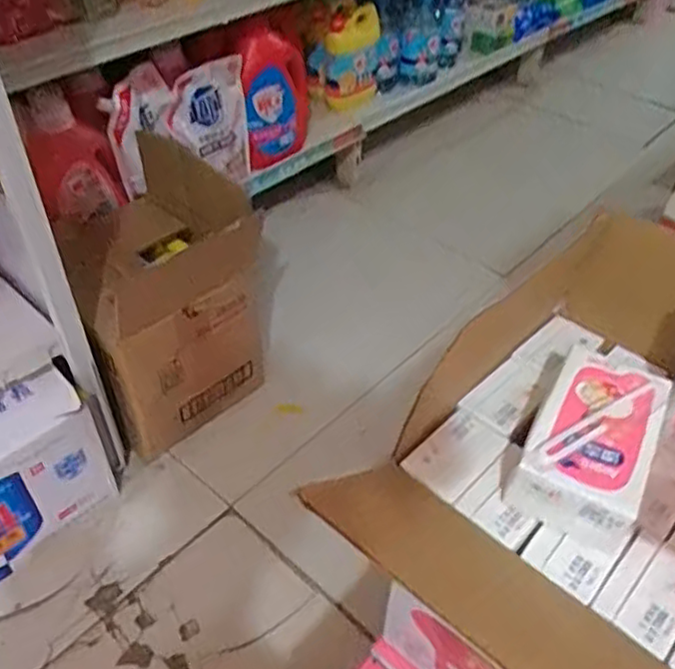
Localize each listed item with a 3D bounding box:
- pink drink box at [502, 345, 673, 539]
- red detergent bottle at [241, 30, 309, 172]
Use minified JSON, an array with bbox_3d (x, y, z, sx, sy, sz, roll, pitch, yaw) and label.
[{"bbox_3d":[0.150,0.066,0.398,0.065,0.046,0.113,23,47,21],"label":"pink drink box"},{"bbox_3d":[-0.132,-0.483,1.402,0.080,0.266,0.184,27,48,25],"label":"red detergent bottle"}]

